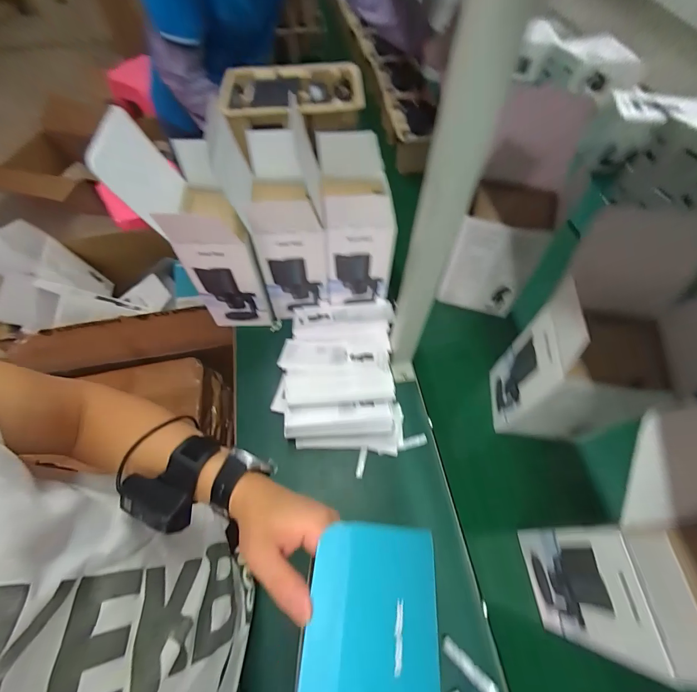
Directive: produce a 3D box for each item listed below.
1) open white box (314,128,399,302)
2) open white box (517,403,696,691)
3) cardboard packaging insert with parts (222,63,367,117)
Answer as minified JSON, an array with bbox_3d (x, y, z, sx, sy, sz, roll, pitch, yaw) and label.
[{"bbox_3d":[0.013,-0.220,0.643,0.116,0.252,0.173,-5,59,-3],"label":"open white box"},{"bbox_3d":[0.345,0.220,0.401,0.172,0.298,0.206,-7,60,-4],"label":"open white box"},{"bbox_3d":[-0.095,-0.424,0.575,0.234,0.035,0.137,3,59,2],"label":"cardboard packaging insert with parts"}]

